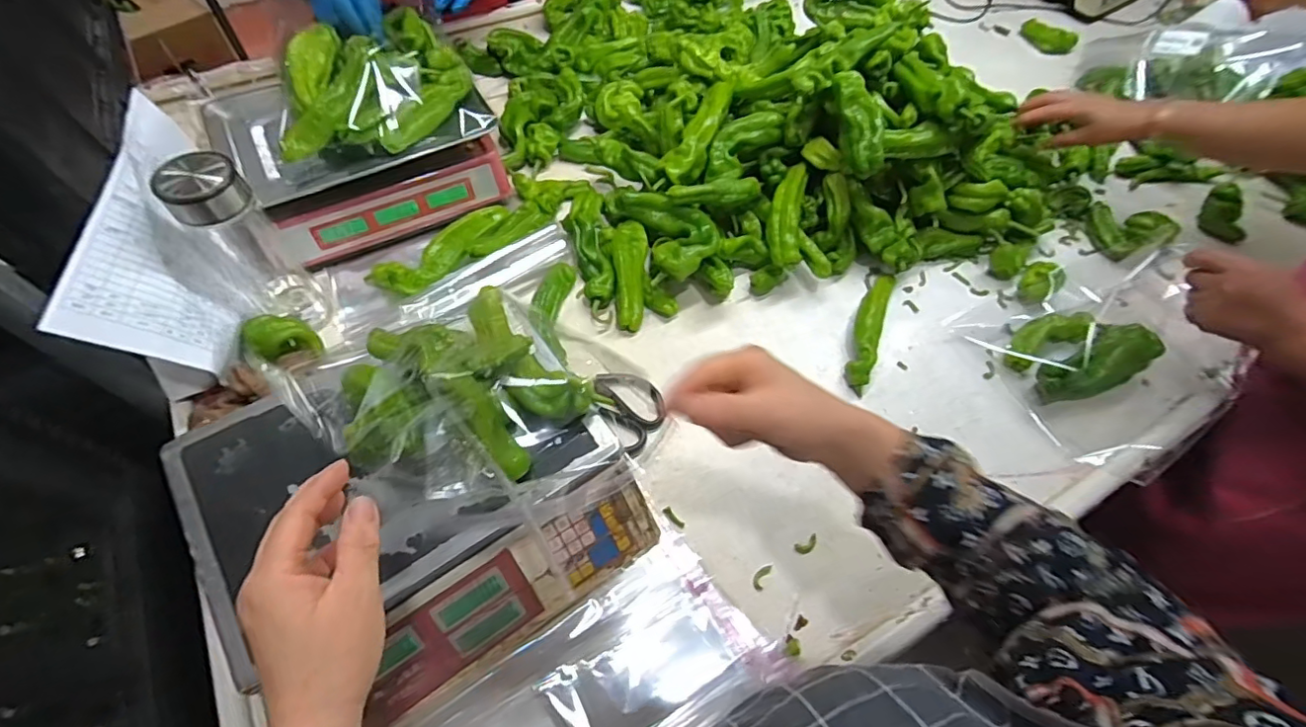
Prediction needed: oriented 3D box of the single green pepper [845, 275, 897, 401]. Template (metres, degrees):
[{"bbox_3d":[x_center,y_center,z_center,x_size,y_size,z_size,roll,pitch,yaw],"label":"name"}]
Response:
[{"bbox_3d":[0.283,-0.046,0.730,0.034,0.046,0.191,20,60,8],"label":"single green pepper"}]

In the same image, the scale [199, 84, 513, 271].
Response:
[{"bbox_3d":[-0.412,-0.304,0.792,0.339,0.116,0.265,-24,64,-16],"label":"scale"}]

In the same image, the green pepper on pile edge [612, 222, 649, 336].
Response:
[{"bbox_3d":[-0.030,-0.121,0.741,0.044,0.026,0.155,0,79,-3],"label":"green pepper on pile edge"}]

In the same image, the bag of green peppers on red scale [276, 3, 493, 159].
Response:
[{"bbox_3d":[-0.363,-0.370,0.731,0.245,0.089,0.178,-18,62,-13],"label":"bag of green peppers on red scale"}]

